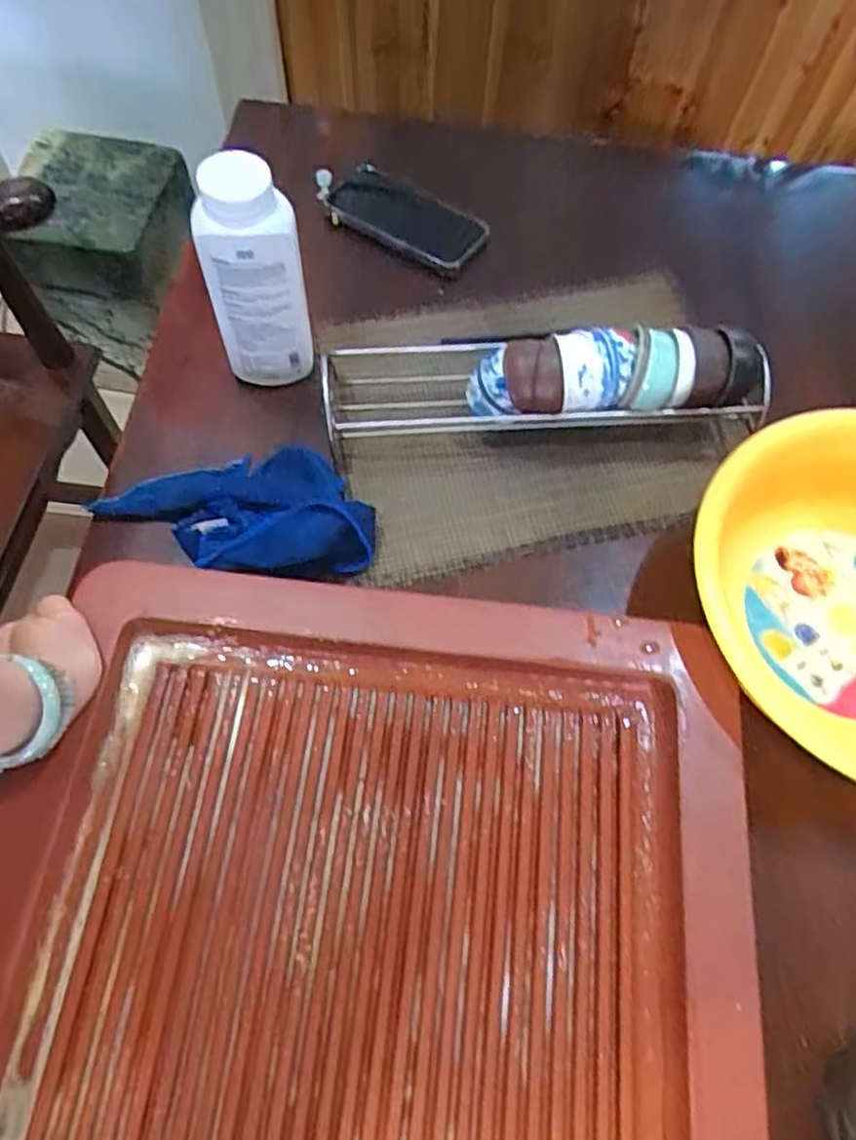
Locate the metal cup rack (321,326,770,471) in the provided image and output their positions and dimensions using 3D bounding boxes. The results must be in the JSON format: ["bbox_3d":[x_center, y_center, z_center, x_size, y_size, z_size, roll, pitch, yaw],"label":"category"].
[{"bbox_3d":[0.096,-0.154,0.600,0.363,0.087,0.088,-5,66,-4],"label":"metal cup rack"}]

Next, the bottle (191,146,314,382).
[{"bbox_3d":[-0.138,-0.230,0.570,0.073,0.184,0.067,-13,67,-8],"label":"bottle"}]

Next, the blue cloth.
[{"bbox_3d":[-0.157,-0.047,0.571,0.225,0.048,0.122,-1,65,-2],"label":"blue cloth"}]

